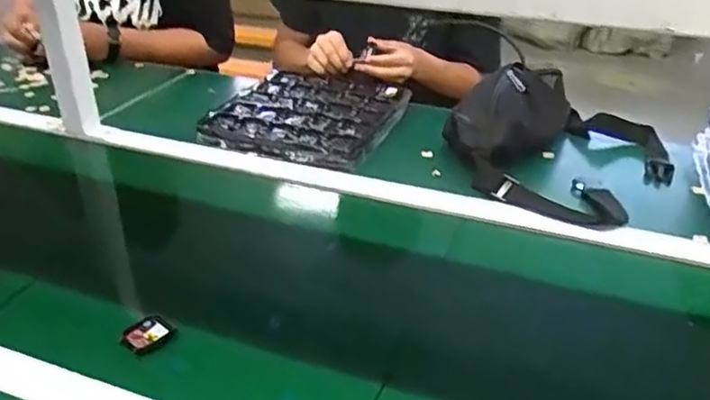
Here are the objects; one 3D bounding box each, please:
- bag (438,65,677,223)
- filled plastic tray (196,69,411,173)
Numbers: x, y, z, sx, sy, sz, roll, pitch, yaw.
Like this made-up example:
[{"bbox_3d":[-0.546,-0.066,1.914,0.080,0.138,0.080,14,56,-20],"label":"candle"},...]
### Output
[{"bbox_3d":[0.299,-0.093,0.968,0.304,0.131,0.319,16,34,25],"label":"bag"},{"bbox_3d":[-0.072,-0.139,1.079,0.273,0.023,0.296,10,32,17],"label":"filled plastic tray"}]

